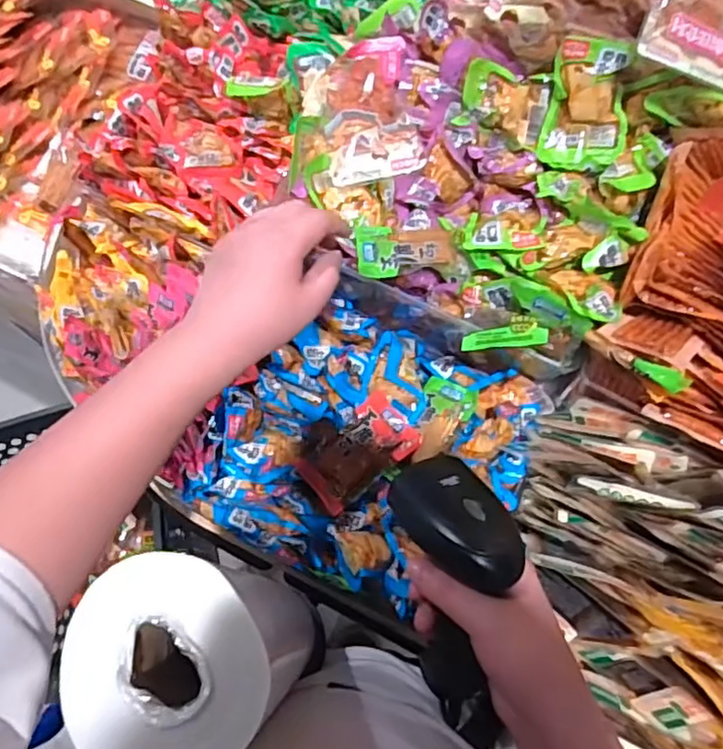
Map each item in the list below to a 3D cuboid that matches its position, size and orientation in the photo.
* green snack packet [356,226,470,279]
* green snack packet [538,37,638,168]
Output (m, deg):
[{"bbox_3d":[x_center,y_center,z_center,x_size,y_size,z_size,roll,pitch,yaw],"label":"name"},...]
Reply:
[{"bbox_3d":[0.043,-0.107,0.541,0.093,0.020,0.056,-2,70,-1],"label":"green snack packet"},{"bbox_3d":[0.190,-0.224,0.529,0.066,0.096,0.015,16,27,21],"label":"green snack packet"}]

